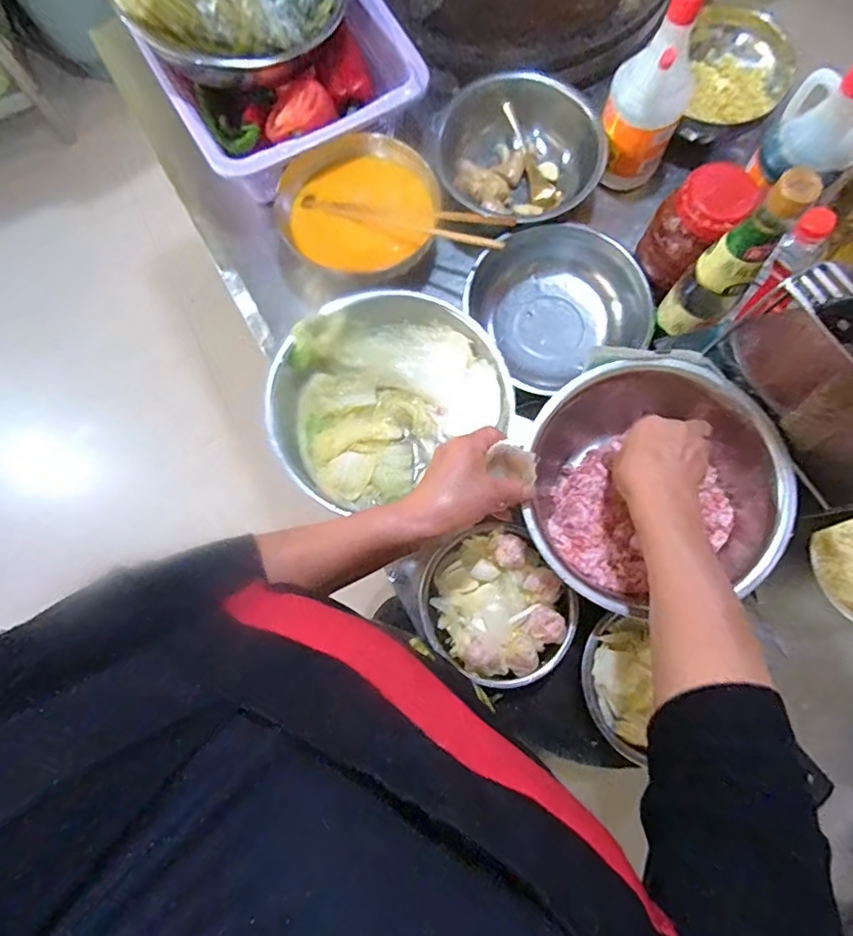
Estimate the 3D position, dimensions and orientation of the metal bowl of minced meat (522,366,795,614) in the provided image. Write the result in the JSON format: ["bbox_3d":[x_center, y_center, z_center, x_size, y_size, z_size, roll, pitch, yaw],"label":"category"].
[{"bbox_3d":[0.206,0.017,0.528,0.227,0.107,0.213,0,77,1],"label":"metal bowl of minced meat"}]

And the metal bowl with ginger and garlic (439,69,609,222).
[{"bbox_3d":[0.112,-0.383,0.676,0.172,0.099,0.179,0,77,1],"label":"metal bowl with ginger and garlic"}]

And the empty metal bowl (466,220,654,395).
[{"bbox_3d":[0.158,-0.195,0.659,0.176,0.065,0.191,0,77,1],"label":"empty metal bowl"}]

